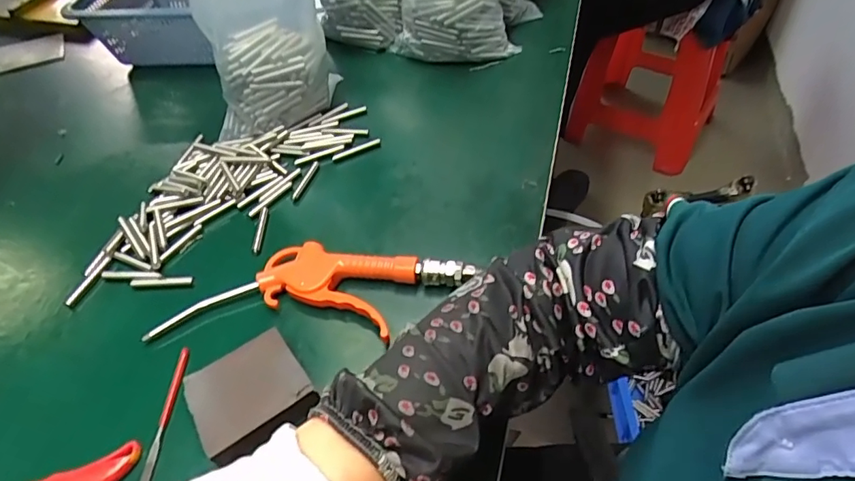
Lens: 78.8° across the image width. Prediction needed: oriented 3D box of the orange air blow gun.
[{"bbox_3d":[-0.093,0.045,0.444,0.252,0.028,0.088,2,50,5],"label":"orange air blow gun"}]

